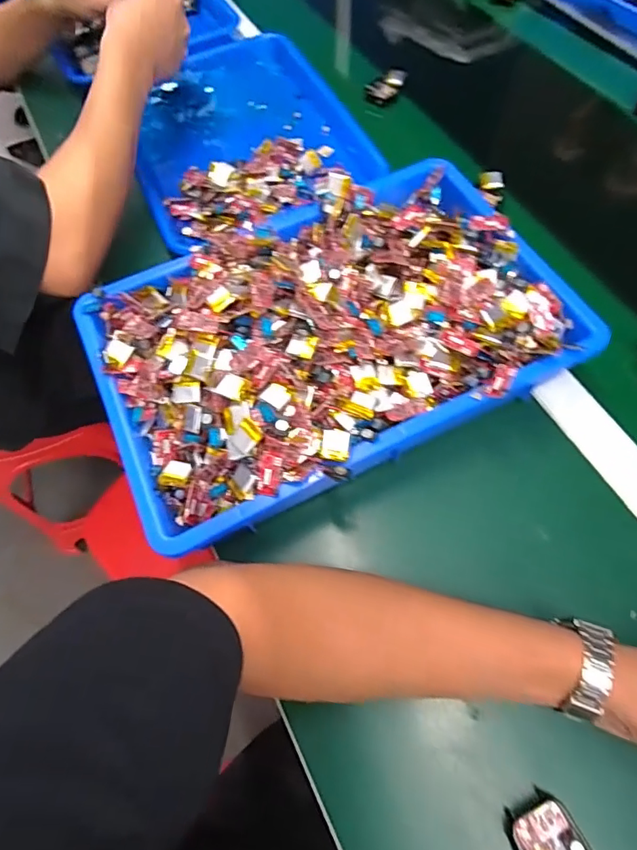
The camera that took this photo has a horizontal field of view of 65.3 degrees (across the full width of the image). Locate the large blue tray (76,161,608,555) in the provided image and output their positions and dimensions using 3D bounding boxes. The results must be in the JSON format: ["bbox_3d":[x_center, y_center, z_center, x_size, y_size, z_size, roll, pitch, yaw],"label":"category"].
[{"bbox_3d":[0.008,-0.076,0.410,0.365,0.074,0.240,-25,64,-9],"label":"large blue tray"}]

